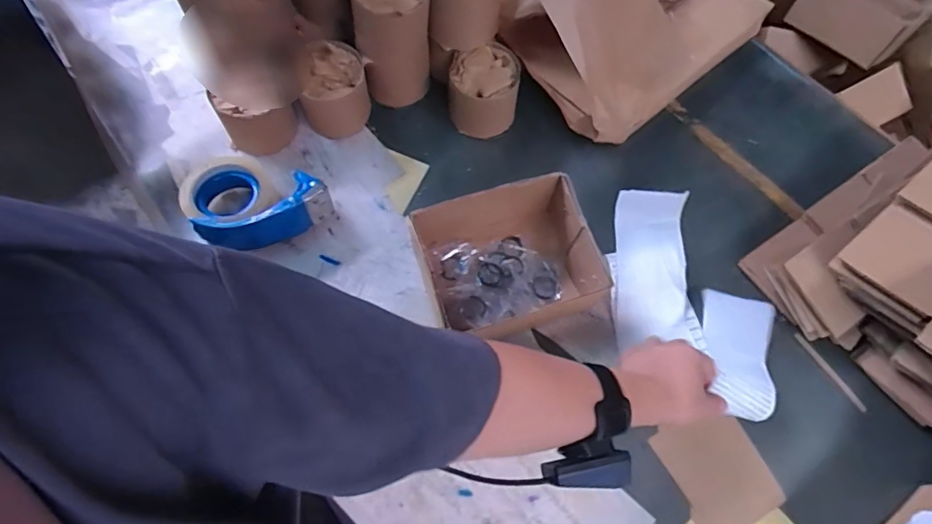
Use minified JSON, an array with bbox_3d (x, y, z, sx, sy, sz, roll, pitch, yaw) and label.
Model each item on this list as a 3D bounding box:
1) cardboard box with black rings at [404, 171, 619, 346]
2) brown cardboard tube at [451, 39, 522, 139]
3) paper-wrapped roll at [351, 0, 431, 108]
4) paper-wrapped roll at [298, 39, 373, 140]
[{"bbox_3d":[0.052,-0.003,0.599,0.193,0.092,0.164,-18,68,-8],"label":"cardboard box with black rings"},{"bbox_3d":[0.023,-0.229,0.703,0.093,0.080,0.090,0,67,-1],"label":"brown cardboard tube"},{"bbox_3d":[-0.091,-0.286,0.676,0.090,0.167,0.102,-5,67,-3],"label":"paper-wrapped roll"},{"bbox_3d":[-0.172,-0.230,0.697,0.087,0.088,0.086,3,67,0],"label":"paper-wrapped roll"}]

